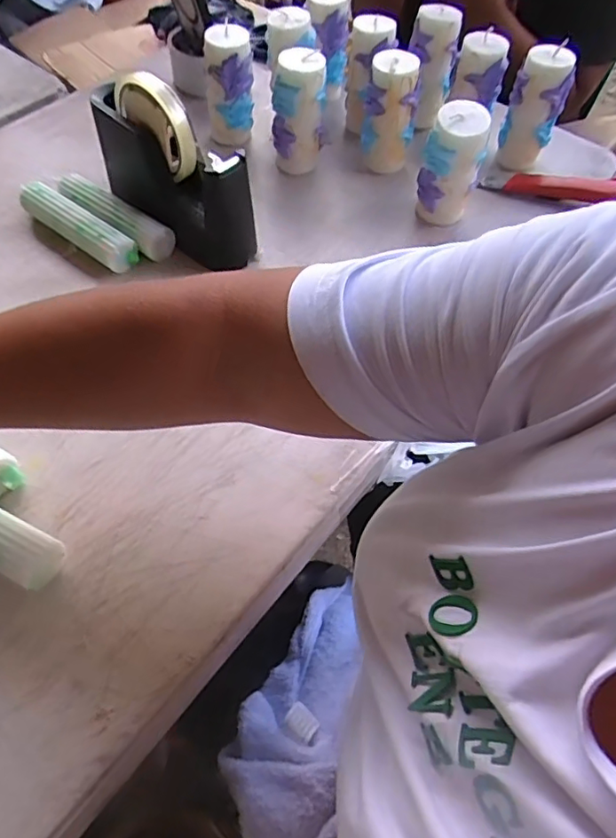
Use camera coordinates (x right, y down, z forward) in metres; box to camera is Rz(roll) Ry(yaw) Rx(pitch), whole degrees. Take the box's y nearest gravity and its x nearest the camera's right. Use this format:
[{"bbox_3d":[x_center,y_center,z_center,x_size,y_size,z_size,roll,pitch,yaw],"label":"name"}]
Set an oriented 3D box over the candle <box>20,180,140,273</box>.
[{"bbox_3d":[-0.223,-0.185,0.548,0.136,0.036,0.028,33,62,17],"label":"candle"}]

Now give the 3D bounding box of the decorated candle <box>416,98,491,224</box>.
[{"bbox_3d":[0.134,-0.235,0.537,0.054,0.109,0.044,15,58,7],"label":"decorated candle"}]

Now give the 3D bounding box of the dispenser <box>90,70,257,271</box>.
[{"bbox_3d":[-0.126,-0.231,0.522,0.169,0.131,0.056,33,62,17],"label":"dispenser"}]

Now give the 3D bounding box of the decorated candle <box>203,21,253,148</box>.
[{"bbox_3d":[-0.085,-0.356,0.620,0.048,0.118,0.043,-6,58,-6],"label":"decorated candle"}]

